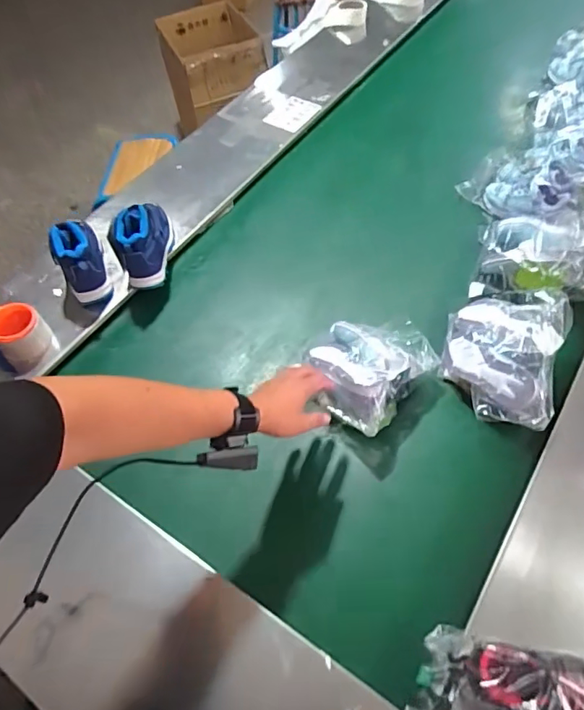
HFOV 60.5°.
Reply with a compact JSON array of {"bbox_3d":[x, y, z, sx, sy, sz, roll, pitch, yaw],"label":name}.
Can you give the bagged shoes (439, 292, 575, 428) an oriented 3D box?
[{"bbox_3d":[0.342,-0.001,0.822,0.173,0.105,0.243,13,59,15],"label":"bagged shoes"}]

